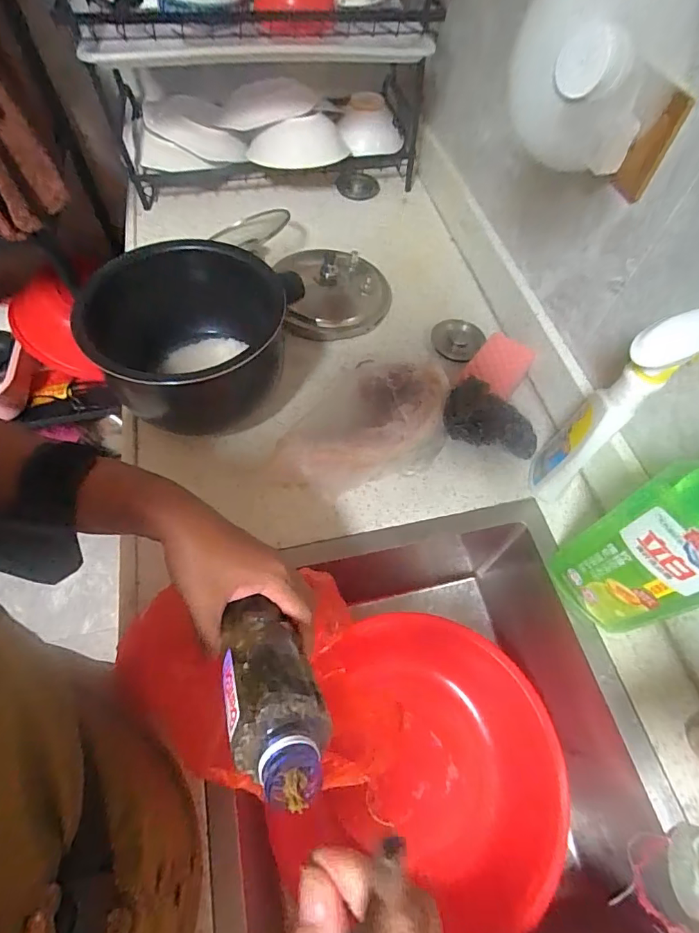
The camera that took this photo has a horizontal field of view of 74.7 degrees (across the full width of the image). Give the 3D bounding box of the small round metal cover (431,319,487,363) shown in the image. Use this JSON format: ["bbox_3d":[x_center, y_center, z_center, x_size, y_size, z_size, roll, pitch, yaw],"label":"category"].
[{"bbox_3d":[0.169,-0.201,0.718,0.080,0.021,0.079,1,60,-2],"label":"small round metal cover"}]

